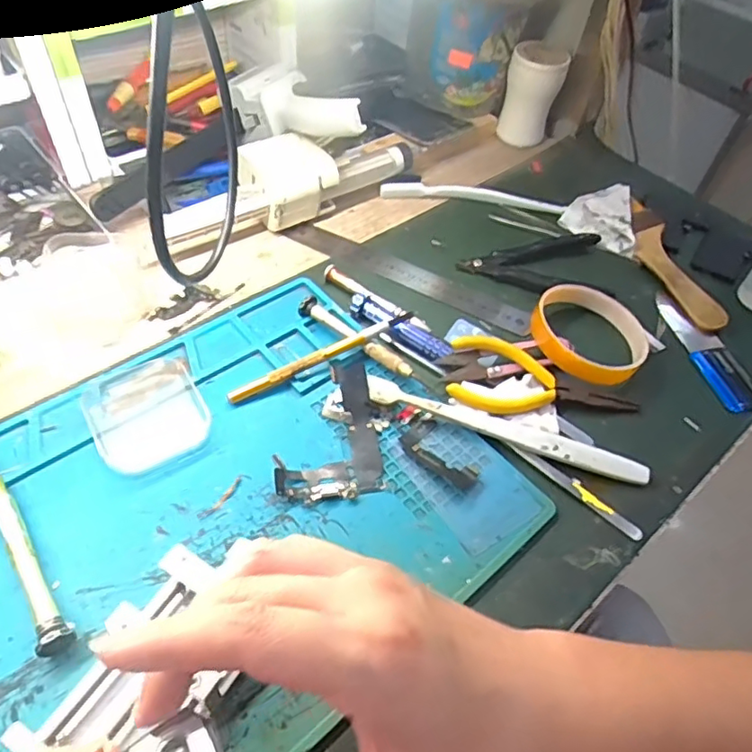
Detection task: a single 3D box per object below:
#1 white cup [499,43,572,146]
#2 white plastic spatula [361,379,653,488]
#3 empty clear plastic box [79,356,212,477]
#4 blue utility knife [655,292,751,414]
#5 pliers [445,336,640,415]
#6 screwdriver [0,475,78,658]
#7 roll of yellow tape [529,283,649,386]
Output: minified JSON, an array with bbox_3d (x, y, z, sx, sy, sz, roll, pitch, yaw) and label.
[{"bbox_3d":[0.154,-0.280,0.586,0.054,0.081,0.046,14,51,5],"label":"white cup"},{"bbox_3d":[0.080,0.035,0.367,0.177,0.014,0.015,17,51,7],"label":"white plastic spatula"},{"bbox_3d":[-0.140,0.020,0.361,0.065,0.011,0.078,-22,57,-22],"label":"empty clear plastic box"},{"bbox_3d":[0.248,-0.022,0.443,0.034,0.005,0.114,-8,53,-13],"label":"blue utility knife"},{"bbox_3d":[0.112,0.010,0.391,0.127,0.019,0.050,13,51,4],"label":"pliers"},{"bbox_3d":[-0.181,0.084,0.303,0.015,0.015,0.125,-25,58,-24],"label":"screwdriver"},{"bbox_3d":[0.153,-0.031,0.425,0.081,0.026,0.075,3,51,-4],"label":"roll of yellow tape"}]

